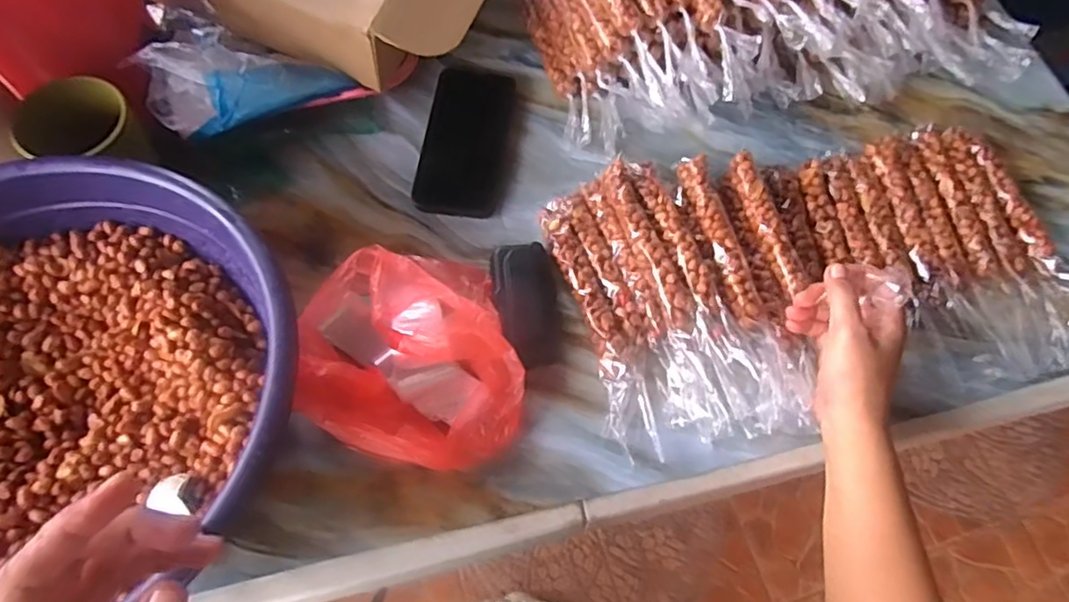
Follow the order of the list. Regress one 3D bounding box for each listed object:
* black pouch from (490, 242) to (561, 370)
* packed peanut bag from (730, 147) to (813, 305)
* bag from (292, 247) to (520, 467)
[{"bbox_3d":[-0.006,0.001,0.512,0.052,0.023,0.106,-7,66,-5],"label":"black pouch"},{"bbox_3d":[0.199,-0.066,0.532,0.018,0.027,0.140,-10,66,-6],"label":"packed peanut bag"},{"bbox_3d":[-0.094,0.042,0.458,0.151,0.063,0.161,-13,67,-8],"label":"bag"}]

